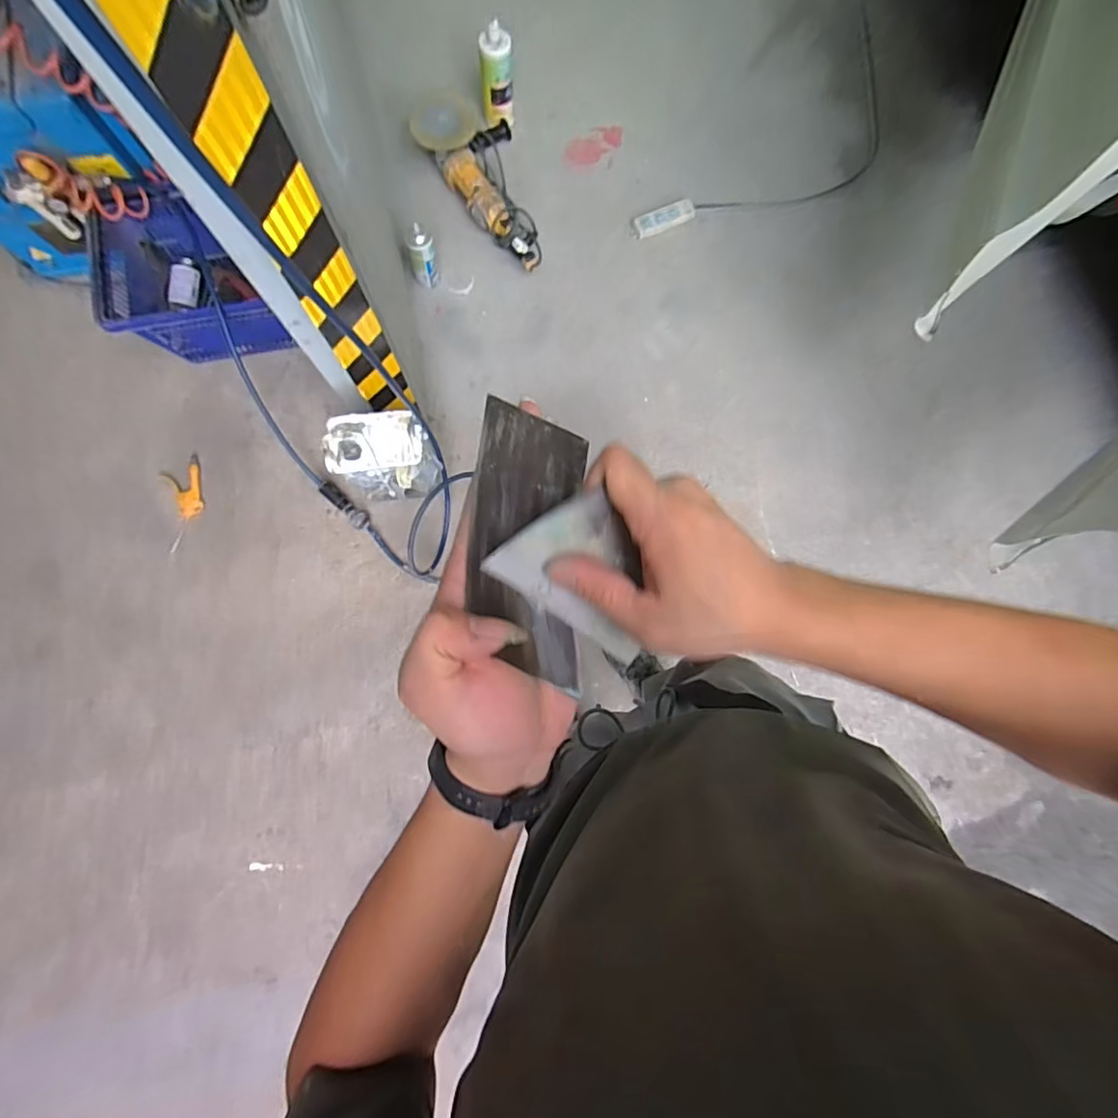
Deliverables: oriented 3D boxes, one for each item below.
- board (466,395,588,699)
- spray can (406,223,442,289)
[{"bbox_3d":[-0.014,-0.007,0.292,0.070,0.007,0.138,12,76,-39],"label":"board"},{"bbox_3d":[-0.349,-0.774,1.441,0.073,0.140,0.086,-17,81,-4],"label":"spray can"}]

